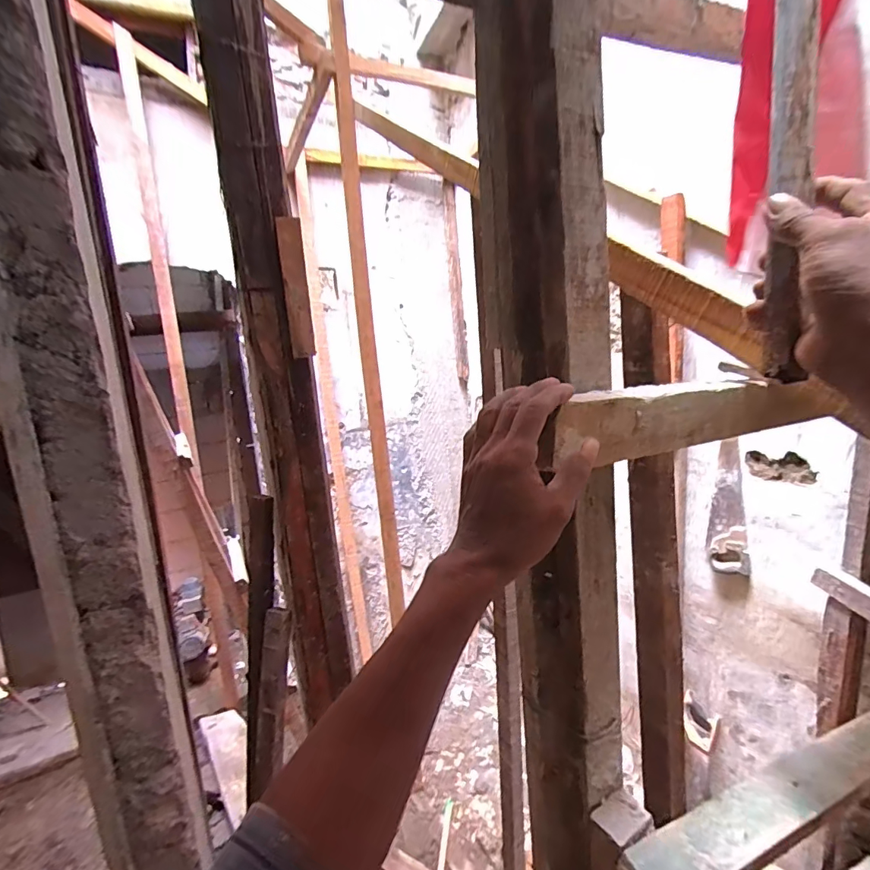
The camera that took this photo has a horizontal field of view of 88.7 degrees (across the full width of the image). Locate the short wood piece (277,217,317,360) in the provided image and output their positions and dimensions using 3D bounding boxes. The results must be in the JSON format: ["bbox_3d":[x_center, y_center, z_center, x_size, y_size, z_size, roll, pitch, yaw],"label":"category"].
[{"bbox_3d":[-0.306,-0.323,0.982,0.052,0.290,0.038,-8,9,-15],"label":"short wood piece"}]

